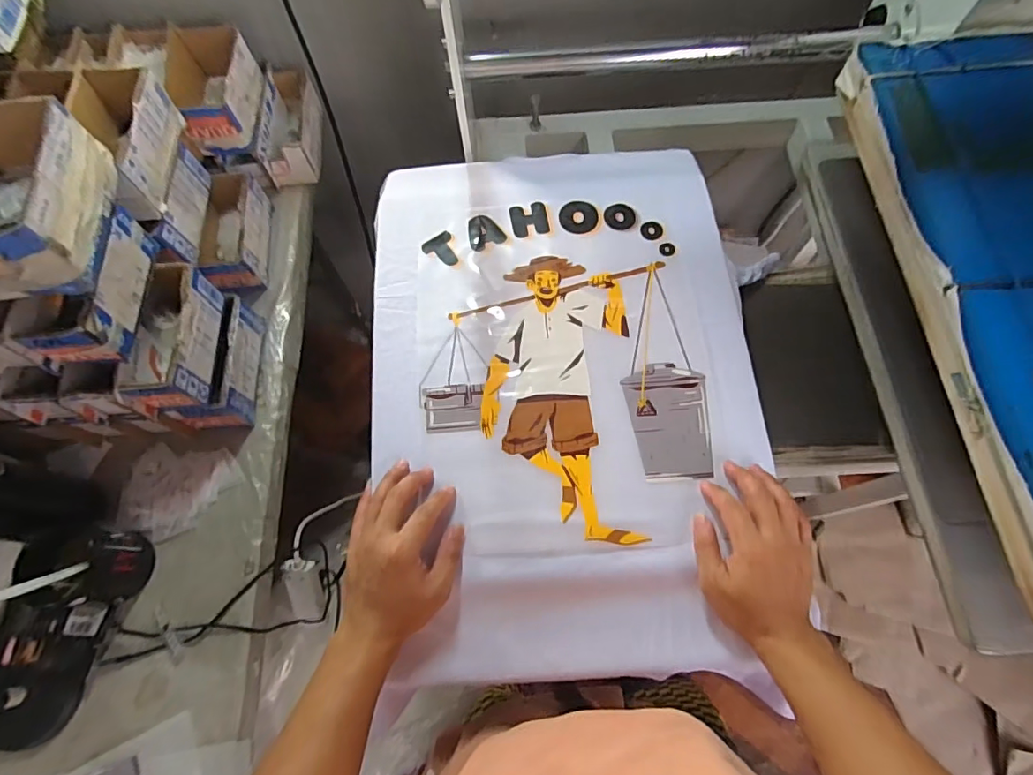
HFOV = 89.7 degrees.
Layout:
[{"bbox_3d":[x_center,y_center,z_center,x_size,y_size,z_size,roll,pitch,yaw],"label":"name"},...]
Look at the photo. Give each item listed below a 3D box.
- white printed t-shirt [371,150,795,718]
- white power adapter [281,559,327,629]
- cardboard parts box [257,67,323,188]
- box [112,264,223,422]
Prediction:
[{"bbox_3d":[0.042,-0.014,0.568,0.406,0.037,0.591,1,69,2],"label":"white printed t-shirt"},{"bbox_3d":[-0.297,0.279,0.717,0.047,0.030,0.098,-21,101,-45],"label":"white power adapter"},{"bbox_3d":[-0.347,-0.407,0.815,0.074,0.082,0.186,-6,69,-1],"label":"cardboard parts box"},{"bbox_3d":[-0.395,-0.055,0.594,0.075,0.071,0.161,-5,69,-1],"label":"box"}]

